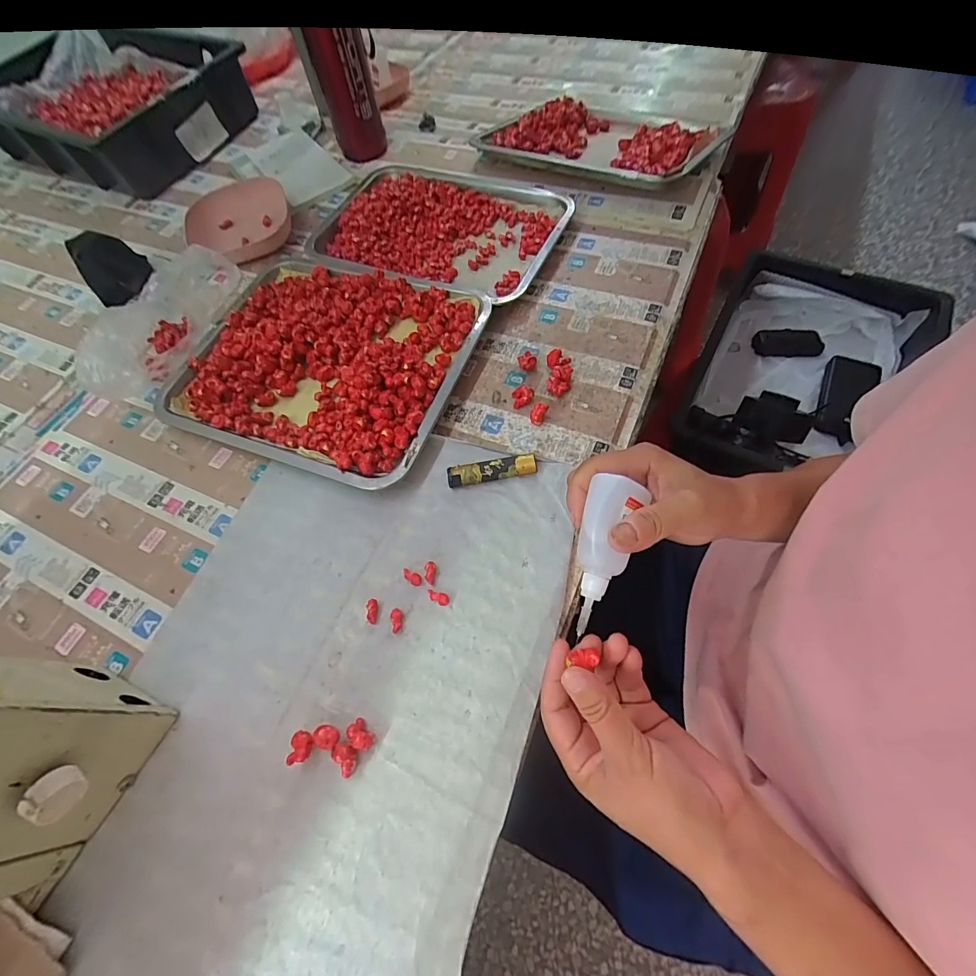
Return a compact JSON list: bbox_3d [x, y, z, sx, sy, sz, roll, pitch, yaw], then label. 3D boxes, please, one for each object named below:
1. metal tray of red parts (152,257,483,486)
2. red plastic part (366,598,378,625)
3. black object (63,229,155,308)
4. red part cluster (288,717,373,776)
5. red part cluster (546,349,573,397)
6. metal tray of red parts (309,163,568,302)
[{"bbox_3d":[-0.184,-0.145,0.464,0.321,0.040,0.260,18,65,14],"label":"metal tray of red parts"},{"bbox_3d":[-0.092,0.098,0.335,0.008,0.007,0.018,-1,60,3],"label":"red plastic part"},{"bbox_3d":[-0.491,-0.290,0.553,0.079,0.060,0.079,-42,67,-17],"label":"black object"},{"bbox_3d":[-0.107,0.179,0.288,0.056,0.013,0.031,-10,62,-1],"label":"red part cluster"},{"bbox_3d":[0.073,-0.117,0.427,0.025,0.017,0.052,1,62,5],"label":"red part cluster"},{"bbox_3d":[-0.068,-0.352,0.562,0.329,0.039,0.235,22,66,15],"label":"metal tray of red parts"}]

